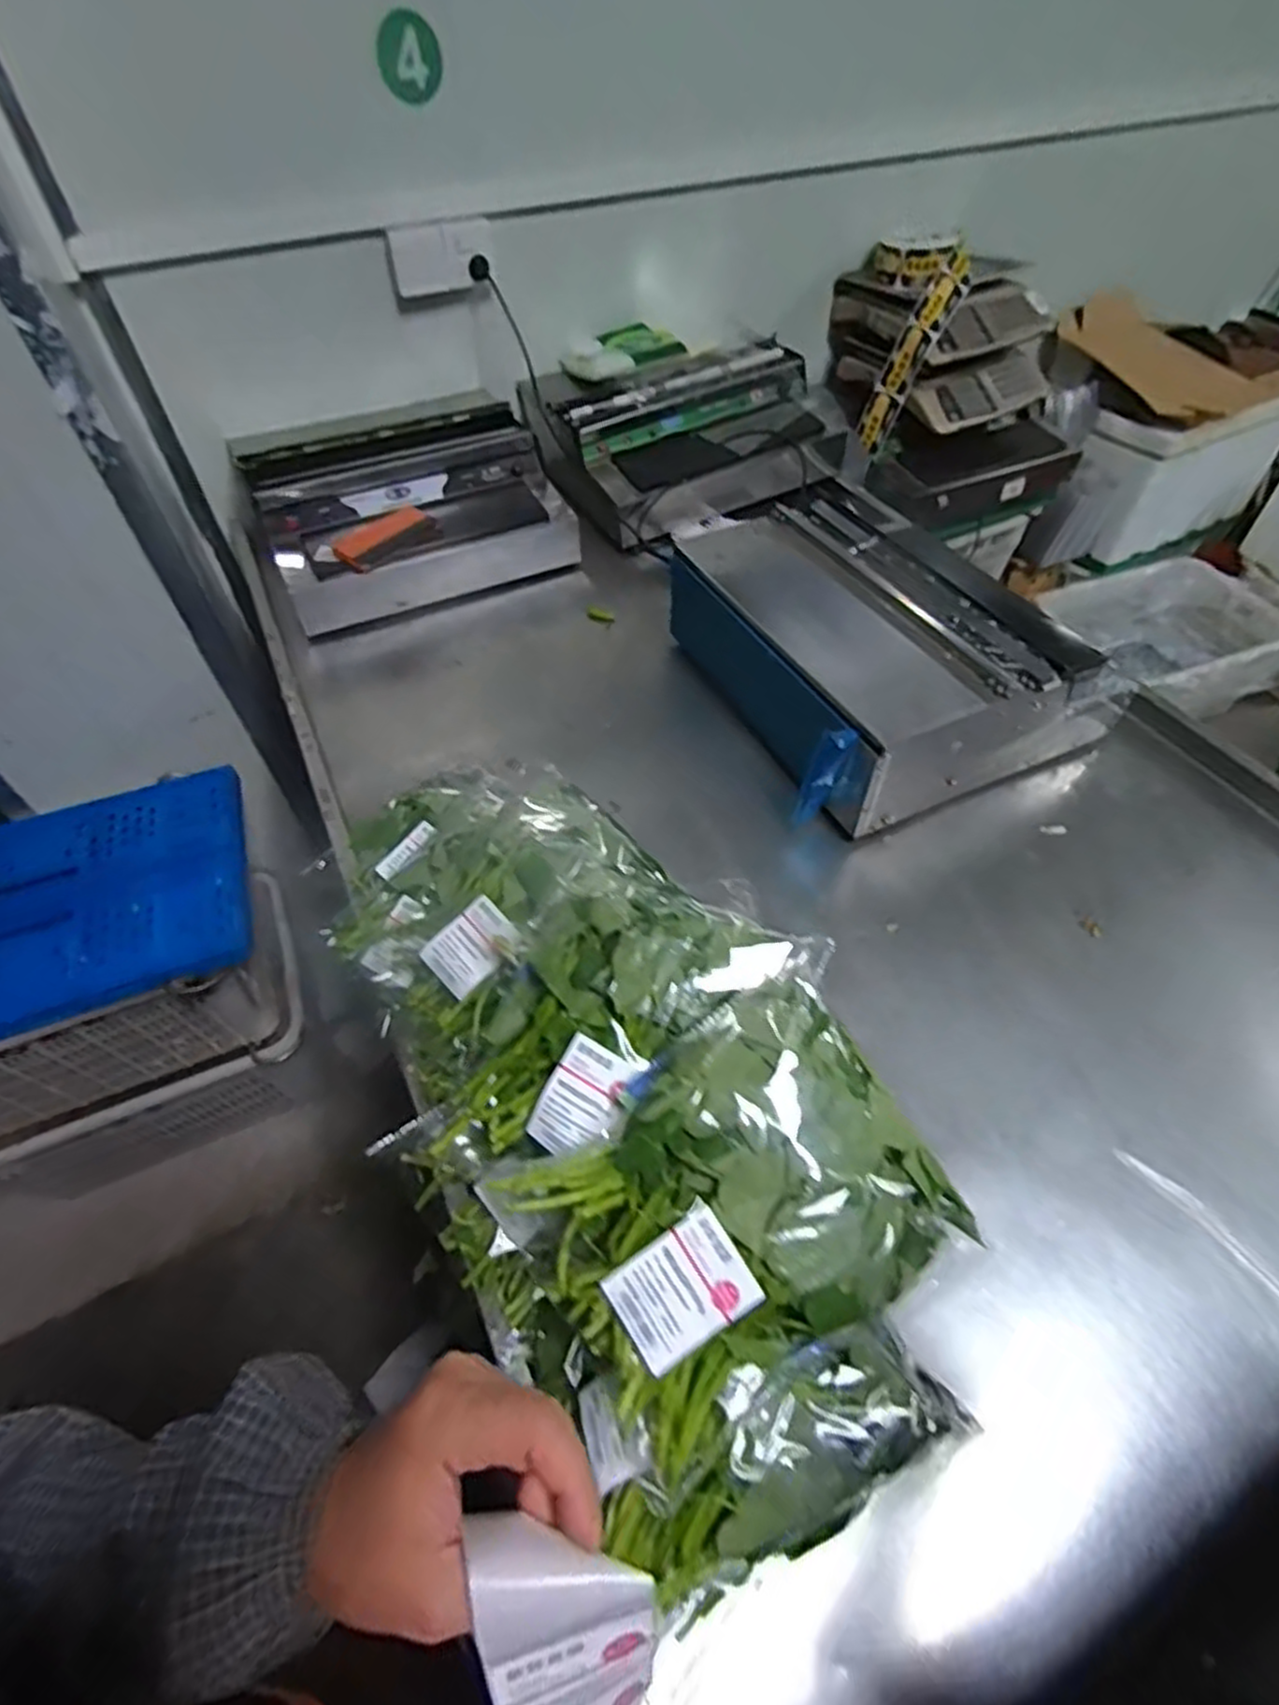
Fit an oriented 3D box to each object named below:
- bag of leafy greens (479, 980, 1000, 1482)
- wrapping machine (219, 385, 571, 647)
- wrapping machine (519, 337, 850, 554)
[{"bbox_3d":[0.064,0.232,0.494,0.246,0.114,0.202,-30,61,-23],"label":"bag of leafy greens"},{"bbox_3d":[-0.402,-0.611,1.311,0.512,0.168,0.369,-18,57,-17],"label":"wrapping machine"},{"bbox_3d":[0.071,-0.827,1.461,0.542,0.200,0.429,-21,58,-19],"label":"wrapping machine"}]

